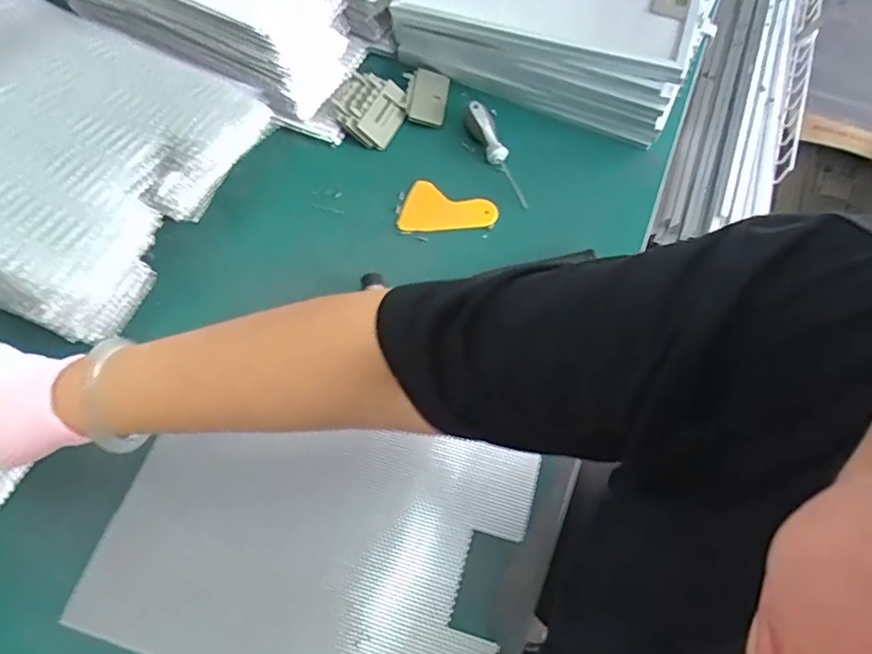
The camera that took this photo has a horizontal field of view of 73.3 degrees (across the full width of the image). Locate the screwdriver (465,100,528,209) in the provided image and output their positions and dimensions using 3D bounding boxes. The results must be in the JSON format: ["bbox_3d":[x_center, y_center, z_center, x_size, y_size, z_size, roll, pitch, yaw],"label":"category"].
[{"bbox_3d":[0.068,-0.204,0.681,0.029,0.025,0.154,-17,63,-8],"label":"screwdriver"}]

